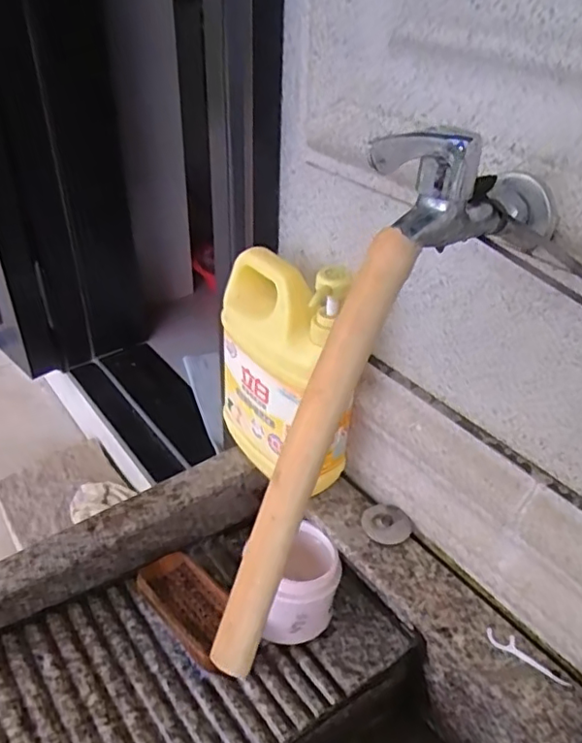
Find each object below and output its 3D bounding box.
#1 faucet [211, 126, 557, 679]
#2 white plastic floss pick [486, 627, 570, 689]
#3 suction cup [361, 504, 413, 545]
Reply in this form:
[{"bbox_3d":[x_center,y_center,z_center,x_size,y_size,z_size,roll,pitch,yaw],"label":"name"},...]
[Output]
[{"bbox_3d":[0.035,0.019,0.312,0.047,0.317,0.128,30,2,32],"label":"faucet"},{"bbox_3d":[0.190,0.227,0.481,0.068,0.004,0.017,25,42,27],"label":"white plastic floss pick"},{"bbox_3d":[0.092,0.145,0.572,0.041,0.012,0.043,-24,44,-31],"label":"suction cup"}]

